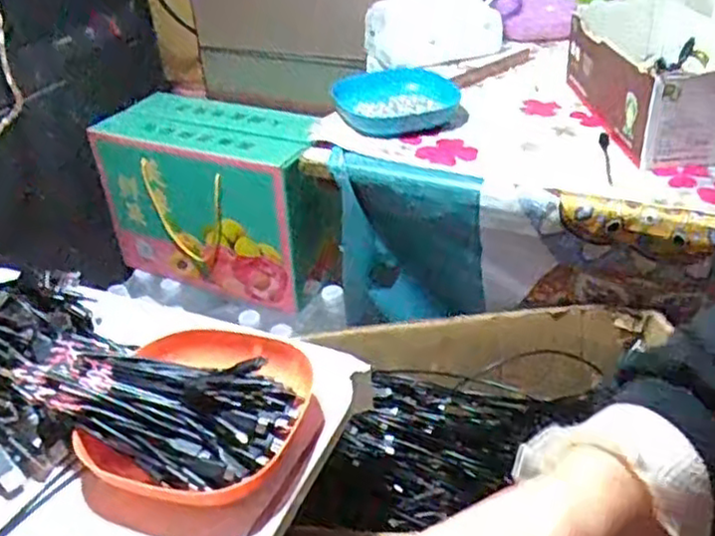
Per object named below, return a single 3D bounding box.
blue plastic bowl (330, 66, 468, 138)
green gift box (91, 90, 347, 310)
[{"bbox_3d":[0.048,-0.192,0.838,0.154,0.037,0.127,0,35,5],"label":"blue plastic bowl"},{"bbox_3d":[-0.195,-0.111,1.082,0.341,0.239,0.161,13,38,21],"label":"green gift box"}]

